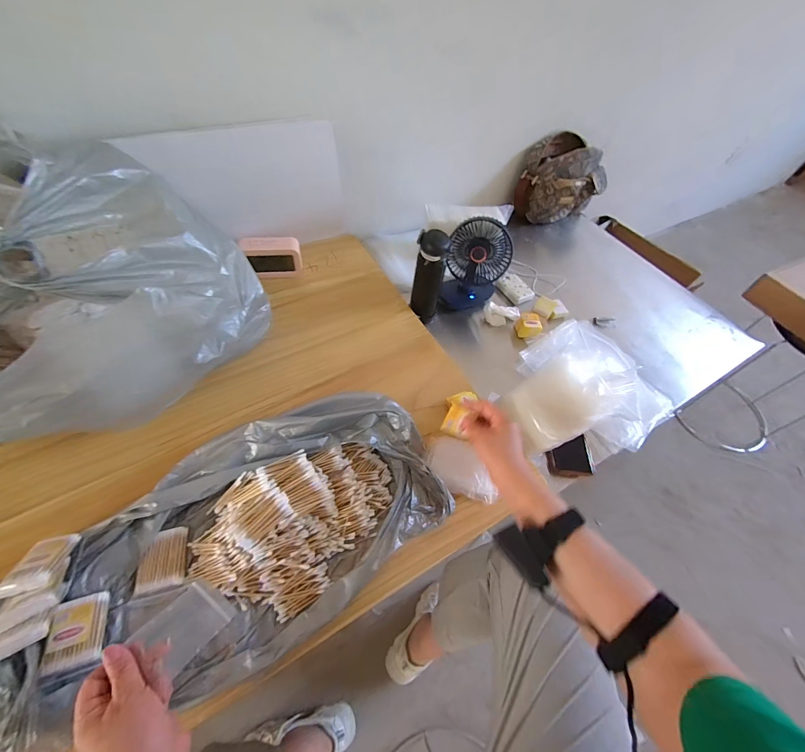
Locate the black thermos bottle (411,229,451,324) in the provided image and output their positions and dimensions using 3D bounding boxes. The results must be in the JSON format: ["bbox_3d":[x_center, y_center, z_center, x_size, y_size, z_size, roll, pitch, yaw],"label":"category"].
[{"bbox_3d":[0.055,-0.207,0.765,0.060,0.210,0.058,8,55,0],"label":"black thermos bottle"}]

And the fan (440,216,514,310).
[{"bbox_3d":[0.180,-0.261,0.849,0.141,0.203,0.096,15,56,5],"label":"fan"}]

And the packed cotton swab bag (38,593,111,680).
[{"bbox_3d":[-0.390,0.306,0.424,0.052,0.012,0.075,3,46,-33],"label":"packed cotton swab bag"}]

